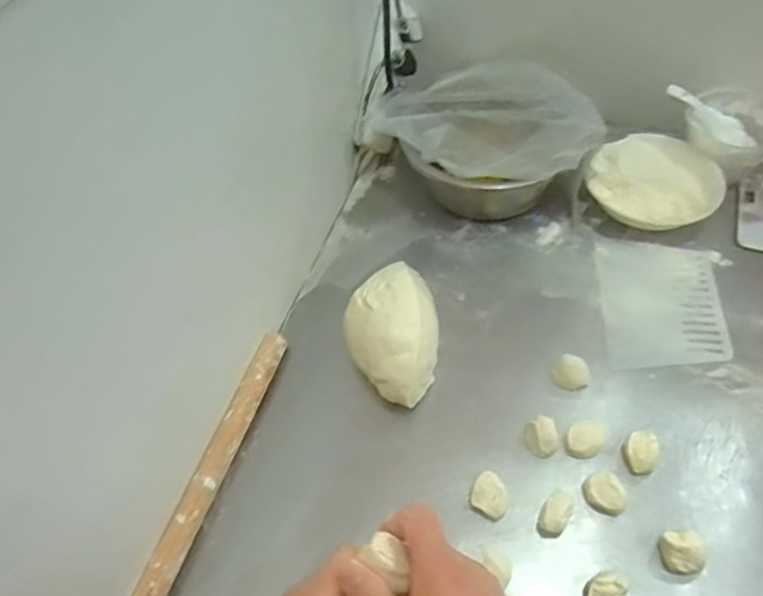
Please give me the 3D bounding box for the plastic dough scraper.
[{"bbox_3d":[0.290,0.001,0.645,0.116,0.004,0.161,2,55,7],"label":"plastic dough scraper"}]

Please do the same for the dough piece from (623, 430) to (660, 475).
[{"bbox_3d":[0.226,0.136,0.541,0.027,0.023,0.032,27,61,22],"label":"dough piece"}]

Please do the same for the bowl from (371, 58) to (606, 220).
[{"bbox_3d":[0.121,-0.173,0.722,0.187,0.099,0.214,-30,57,-15],"label":"bowl"}]

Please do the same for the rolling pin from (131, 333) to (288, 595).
[{"bbox_3d":[-0.148,0.149,0.569,0.023,0.029,0.263,13,57,15],"label":"rolling pin"}]

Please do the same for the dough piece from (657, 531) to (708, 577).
[{"bbox_3d":[0.239,0.202,0.491,0.033,0.019,0.032,-3,54,4],"label":"dough piece"}]

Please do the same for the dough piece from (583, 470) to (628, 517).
[{"bbox_3d":[0.189,0.166,0.526,0.034,0.018,0.031,-3,54,4],"label":"dough piece"}]

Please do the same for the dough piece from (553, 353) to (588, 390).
[{"bbox_3d":[0.181,0.071,0.594,0.031,0.014,0.031,18,58,17],"label":"dough piece"}]

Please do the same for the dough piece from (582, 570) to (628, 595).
[{"bbox_3d":[0.172,0.230,0.481,0.033,0.027,0.024,-28,57,-14],"label":"dough piece"}]

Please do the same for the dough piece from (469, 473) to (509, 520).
[{"bbox_3d":[0.093,0.171,0.533,0.032,0.020,0.033,-3,54,4],"label":"dough piece"}]

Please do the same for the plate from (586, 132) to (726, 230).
[{"bbox_3d":[0.311,-0.130,0.706,0.134,0.043,0.127,-3,54,4],"label":"plate"}]

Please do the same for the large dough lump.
[{"bbox_3d":[0.010,0.036,0.613,0.089,0.066,0.146,-9,54,-1],"label":"large dough lump"}]

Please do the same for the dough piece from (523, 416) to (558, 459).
[{"bbox_3d":[0.142,0.125,0.555,0.027,0.022,0.030,-3,54,4],"label":"dough piece"}]

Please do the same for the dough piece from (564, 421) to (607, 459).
[{"bbox_3d":[0.183,0.124,0.551,0.034,0.023,0.025,-22,56,-10],"label":"dough piece"}]

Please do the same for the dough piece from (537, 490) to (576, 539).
[{"bbox_3d":[0.144,0.181,0.514,0.022,0.031,0.032,27,61,23],"label":"dough piece"}]

